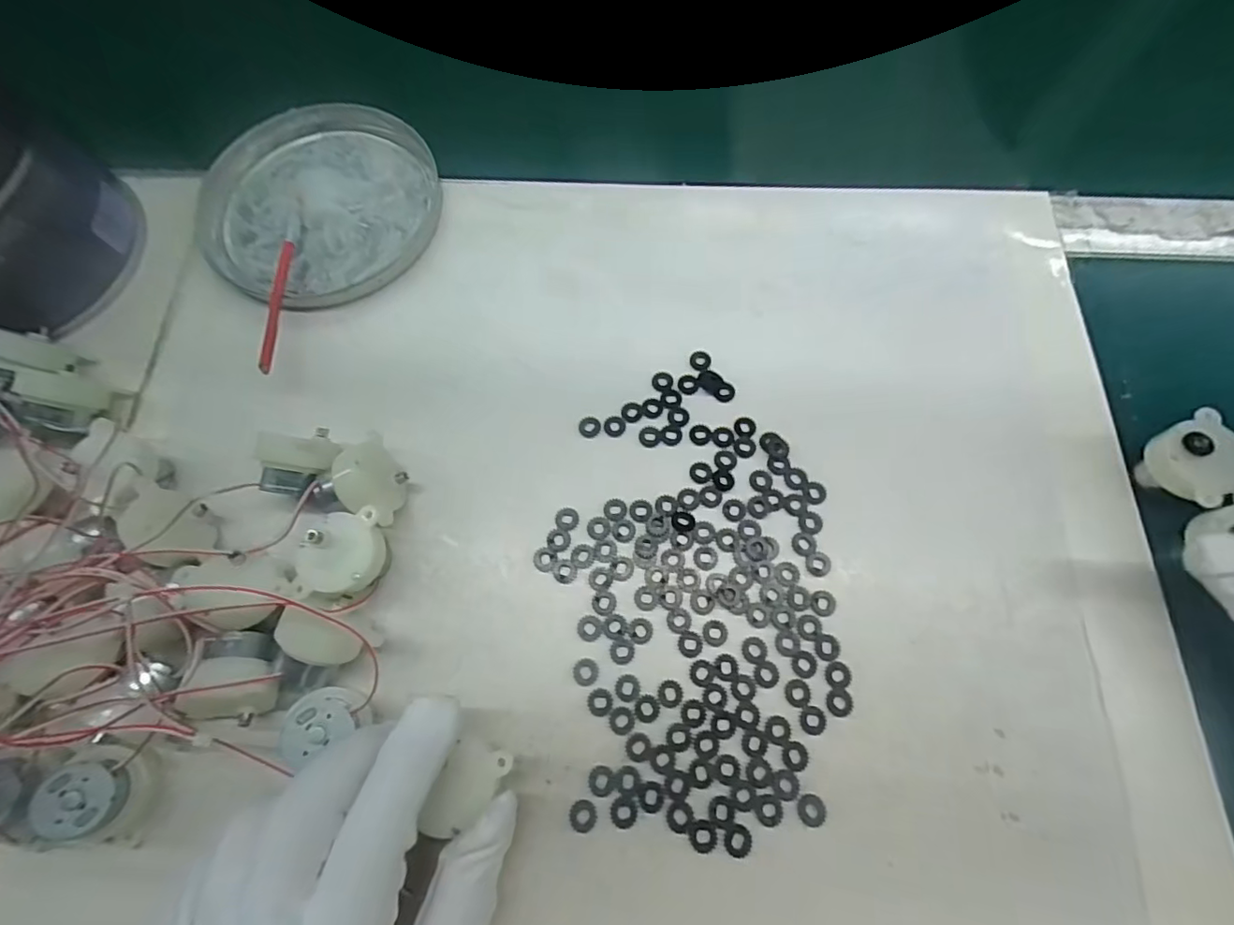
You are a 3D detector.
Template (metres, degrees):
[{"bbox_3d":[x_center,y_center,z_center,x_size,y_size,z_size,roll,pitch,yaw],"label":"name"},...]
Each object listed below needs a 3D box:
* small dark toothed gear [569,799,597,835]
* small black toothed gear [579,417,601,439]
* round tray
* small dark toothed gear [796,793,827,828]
[{"bbox_3d":[-0.013,0.134,0.207,0.010,0.004,0.010,15,72,7],"label":"small dark toothed gear"},{"bbox_3d":[-0.013,-0.018,0.263,0.010,0.004,0.011,0,70,2],"label":"small black toothed gear"},{"bbox_3d":[-0.166,-0.148,0.311,0.135,0.016,0.126,-1,70,2],"label":"round tray"},{"bbox_3d":[0.073,0.131,0.206,0.011,0.004,0.011,-1,70,2],"label":"small dark toothed gear"}]

